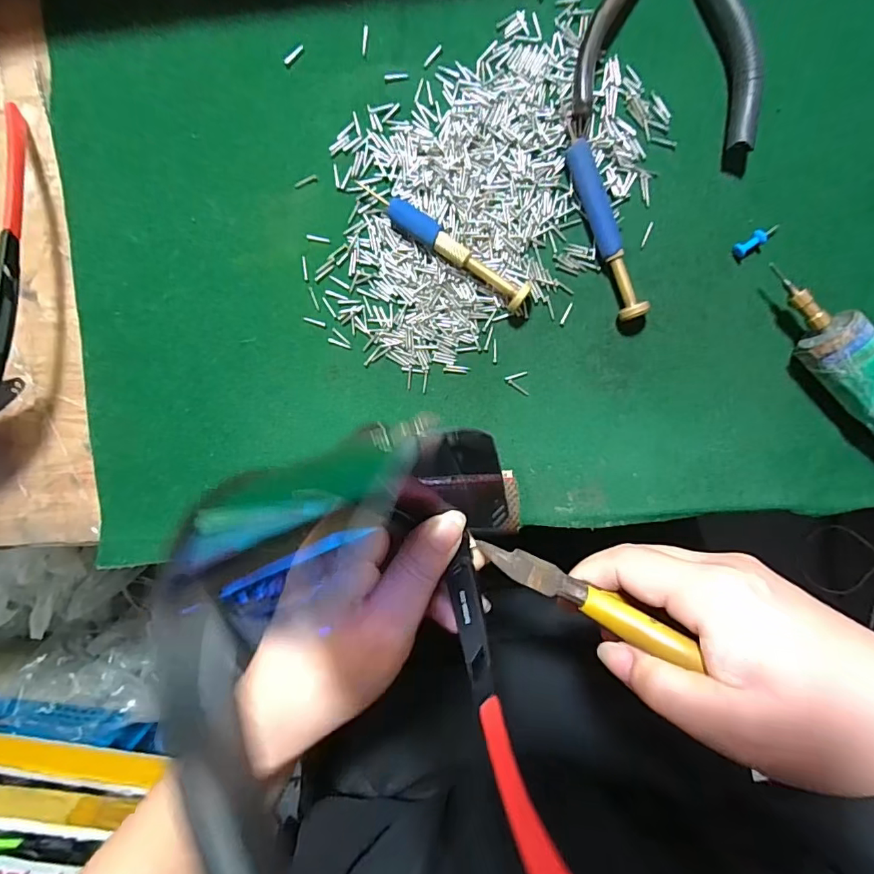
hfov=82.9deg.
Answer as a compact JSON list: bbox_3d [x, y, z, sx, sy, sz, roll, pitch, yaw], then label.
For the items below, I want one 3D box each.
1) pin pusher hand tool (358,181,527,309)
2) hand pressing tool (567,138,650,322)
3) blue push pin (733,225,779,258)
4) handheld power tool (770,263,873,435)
[{"bbox_3d":[0.004,-0.094,0.241,0.093,0.013,0.013,37,97,-3],"label":"pin pusher hand tool"},{"bbox_3d":[0.082,-0.099,0.240,0.011,0.012,0.086,-19,96,4],"label":"hand pressing tool"},{"bbox_3d":[0.156,-0.096,0.240,0.023,0.008,0.007,-33,95,6],"label":"blue push pin"},{"bbox_3d":[0.192,-0.036,0.235,0.025,0.031,0.095,-43,94,6],"label":"handheld power tool"}]

